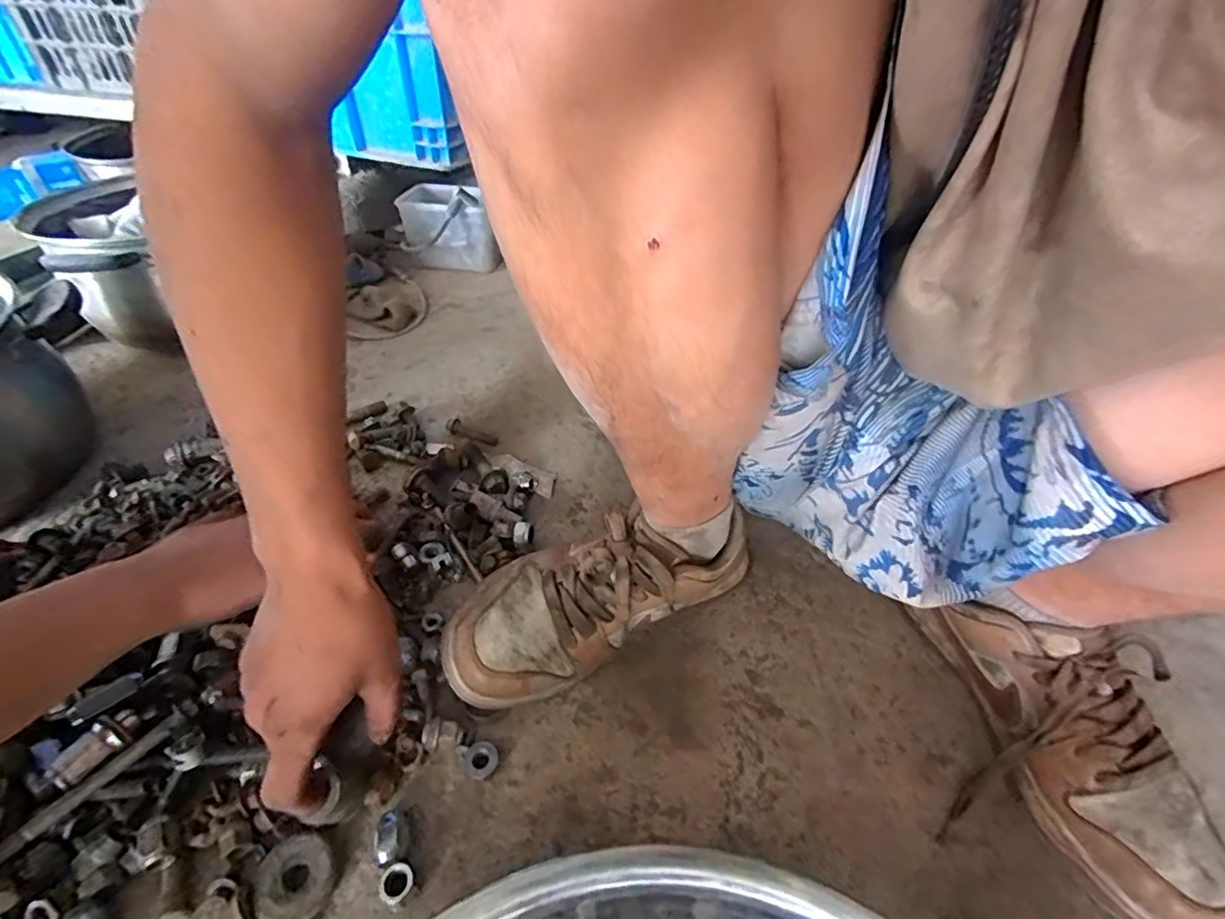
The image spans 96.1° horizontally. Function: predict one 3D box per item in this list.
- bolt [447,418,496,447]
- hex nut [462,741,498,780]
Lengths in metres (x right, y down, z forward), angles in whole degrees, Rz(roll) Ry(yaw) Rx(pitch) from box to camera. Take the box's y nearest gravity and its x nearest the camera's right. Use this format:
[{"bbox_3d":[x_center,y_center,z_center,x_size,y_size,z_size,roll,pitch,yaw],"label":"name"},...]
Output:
[{"bbox_3d":[-0.161,-0.031,0.619,0.063,0.013,0.018,19,46,17],"label":"bolt"},{"bbox_3d":[-0.088,0.202,0.371,0.022,0.013,0.024,-31,53,-30],"label":"hex nut"}]

